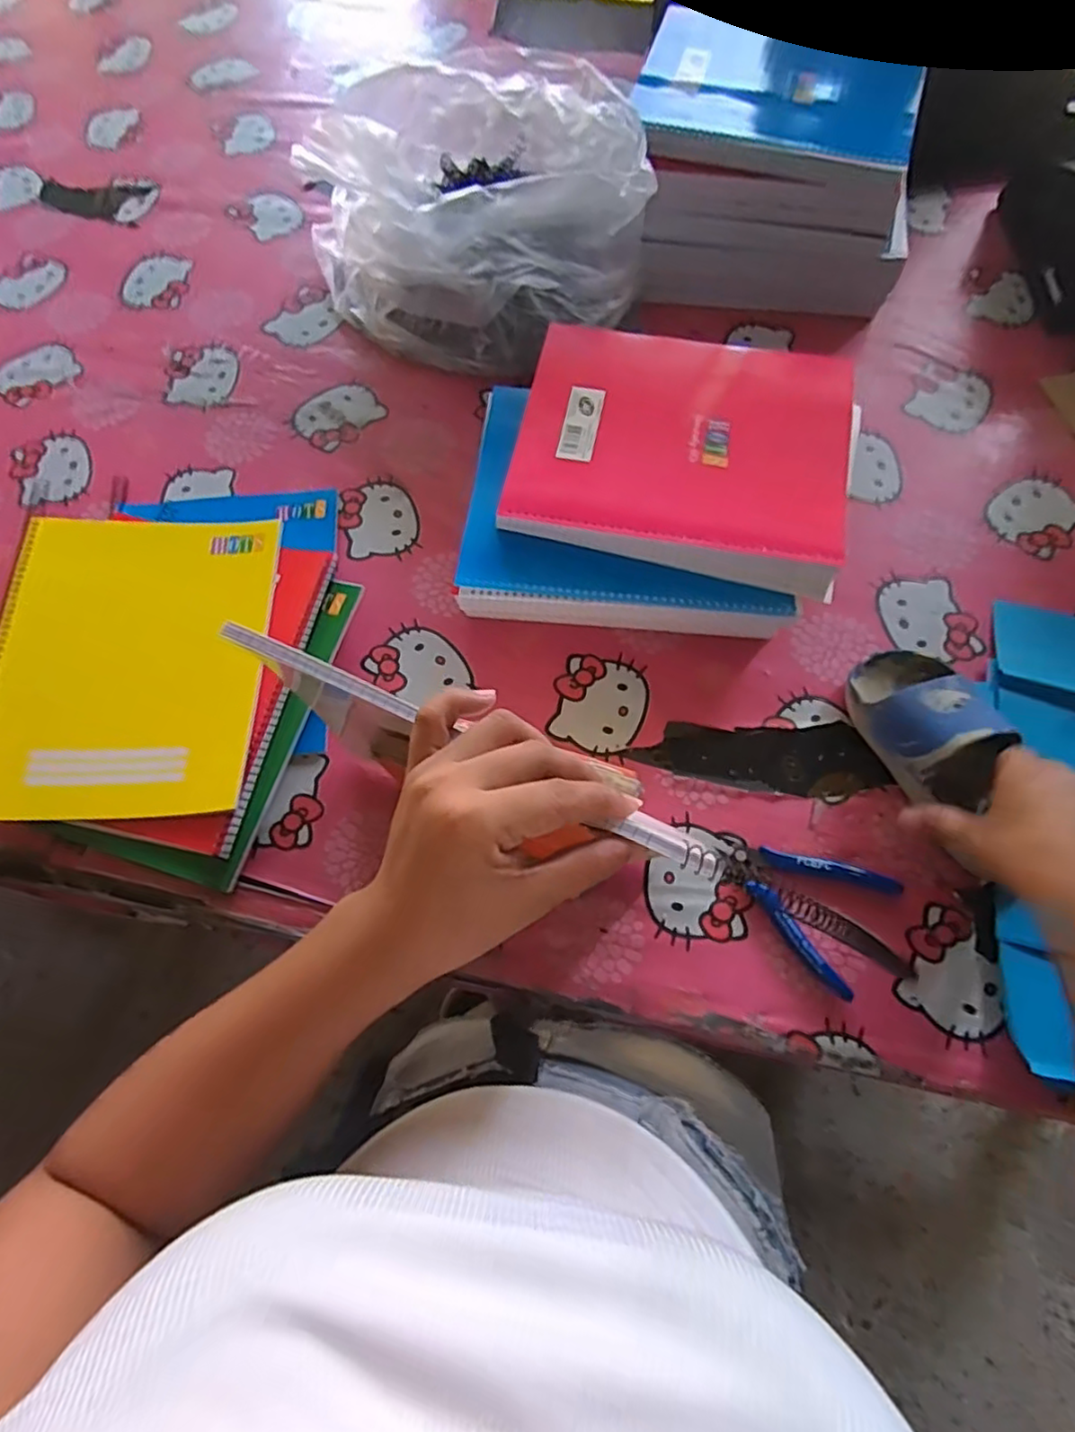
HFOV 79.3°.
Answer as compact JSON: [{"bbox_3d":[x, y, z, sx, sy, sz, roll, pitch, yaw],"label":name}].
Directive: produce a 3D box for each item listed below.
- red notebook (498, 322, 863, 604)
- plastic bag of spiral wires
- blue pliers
[{"bbox_3d":[0.114,-0.209,0.506,0.249,0.024,0.202,12,70,7],"label":"red notebook"},{"bbox_3d":[-0.063,-0.458,0.601,0.258,0.147,0.263,-25,70,-7],"label":"plastic bag of spiral wires"},{"bbox_3d":[0.181,0.119,0.450,0.116,0.016,0.086,36,75,15],"label":"blue pliers"}]

